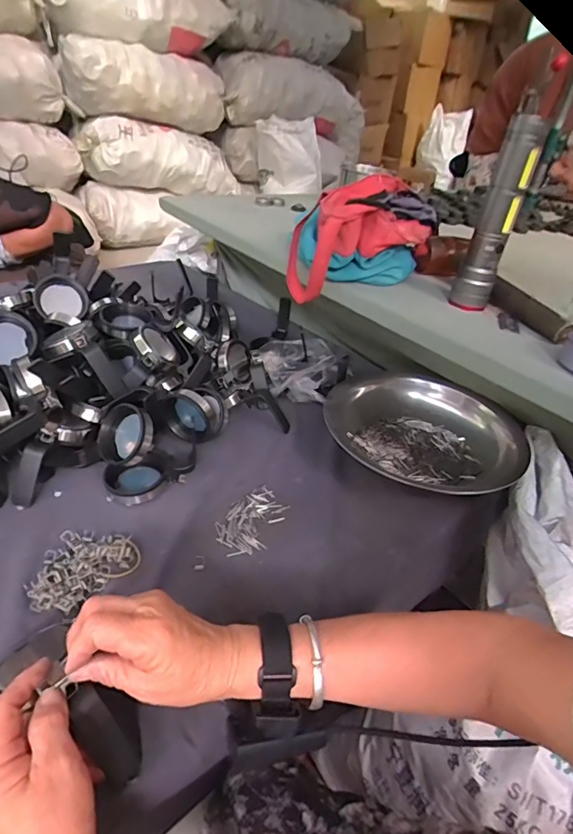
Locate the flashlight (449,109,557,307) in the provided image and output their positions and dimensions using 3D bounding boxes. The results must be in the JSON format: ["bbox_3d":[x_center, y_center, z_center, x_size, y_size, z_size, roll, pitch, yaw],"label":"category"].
[{"bbox_3d":[0.263,-0.242,0.579,0.051,0.218,0.038,18,37,15],"label":"flashlight"}]

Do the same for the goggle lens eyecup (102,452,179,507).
[{"bbox_3d":[-0.175,0.072,0.553,0.074,0.030,0.041,-14,40,-27],"label":"goggle lens eyecup"}]

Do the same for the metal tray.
[{"bbox_3d":[0.192,0.022,0.659,0.229,0.057,0.268,-24,45,-36],"label":"metal tray"}]

